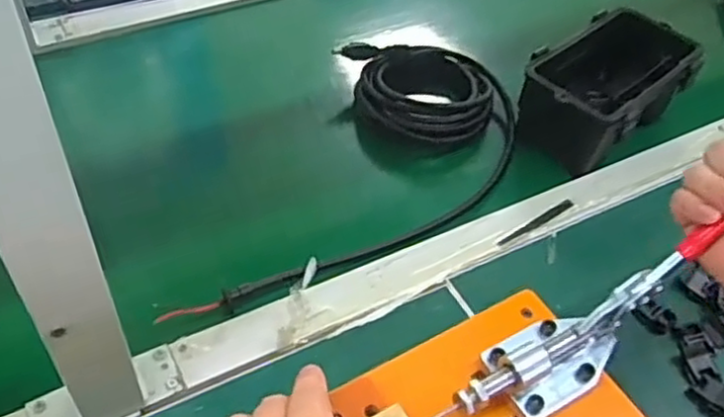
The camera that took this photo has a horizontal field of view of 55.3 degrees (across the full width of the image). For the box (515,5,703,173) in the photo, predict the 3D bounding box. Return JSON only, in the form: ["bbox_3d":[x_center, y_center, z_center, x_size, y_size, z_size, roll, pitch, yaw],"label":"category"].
[{"bbox_3d":[0.233,-0.115,0.670,0.167,0.085,0.113,-34,59,-29],"label":"box"}]

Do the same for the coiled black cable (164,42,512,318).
[{"bbox_3d":[-0.017,-0.053,0.624,0.386,0.037,0.214,-23,54,-23],"label":"coiled black cable"}]

